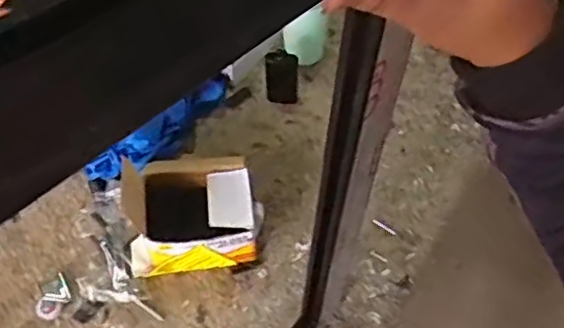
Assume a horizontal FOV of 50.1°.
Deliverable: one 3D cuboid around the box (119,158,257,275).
[{"bbox_3d":[-0.109,0.052,0.733,0.144,0.121,0.130,-4,55,-5],"label":"box"}]

